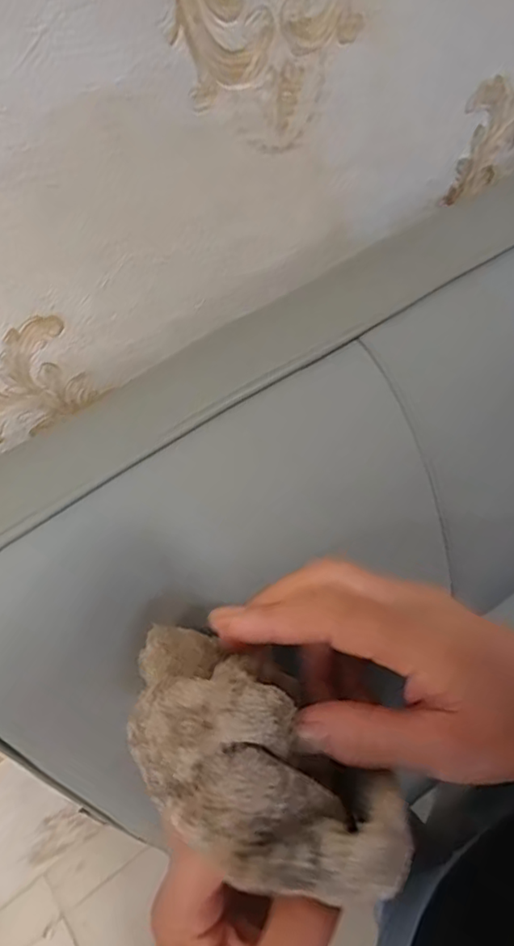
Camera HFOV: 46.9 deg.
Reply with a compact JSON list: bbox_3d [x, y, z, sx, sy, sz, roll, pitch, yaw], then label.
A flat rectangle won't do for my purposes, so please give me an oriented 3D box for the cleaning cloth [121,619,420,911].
[{"bbox_3d":[-0.004,0.102,0.213,0.119,0.046,0.059,33,66,22],"label":"cleaning cloth"}]

